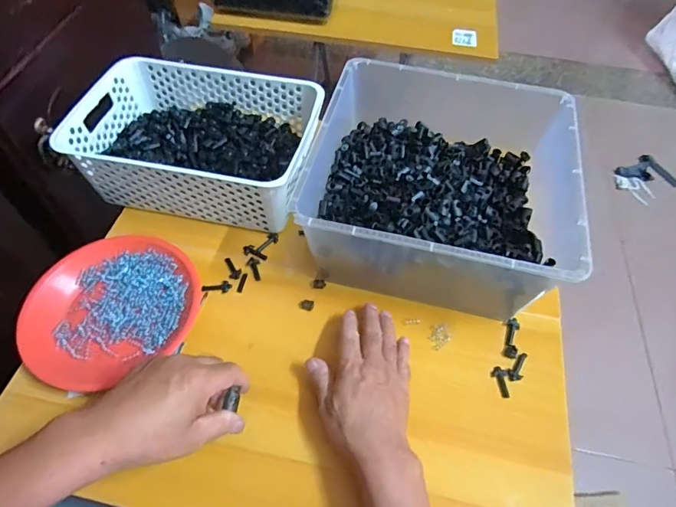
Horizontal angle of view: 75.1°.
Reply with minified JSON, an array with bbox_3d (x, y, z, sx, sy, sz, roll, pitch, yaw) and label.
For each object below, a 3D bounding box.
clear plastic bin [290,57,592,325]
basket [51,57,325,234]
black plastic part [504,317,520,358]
[{"bbox_3d":[0.125,-0.086,0.566,0.294,0.140,0.314,11,55,5],"label":"clear plastic bin"},{"bbox_3d":[-0.187,-0.153,0.622,0.305,0.120,0.204,11,55,4],"label":"basket"},{"bbox_3d":[0.207,0.100,0.522,0.014,0.008,0.050,15,55,8],"label":"black plastic part"}]

